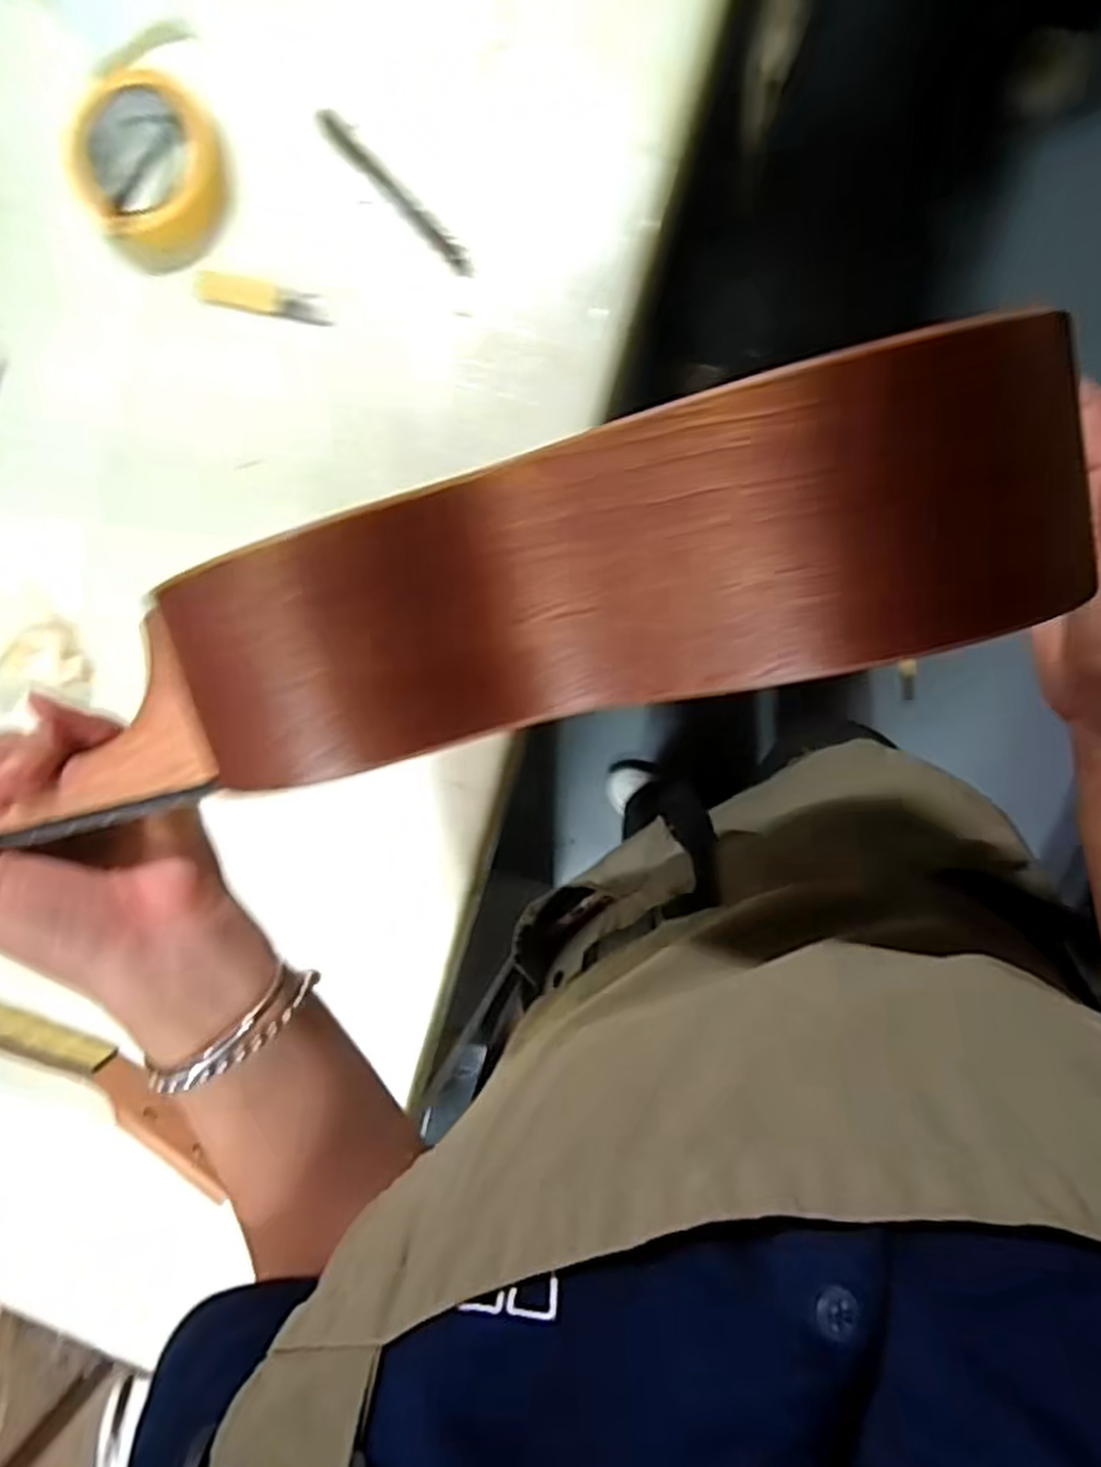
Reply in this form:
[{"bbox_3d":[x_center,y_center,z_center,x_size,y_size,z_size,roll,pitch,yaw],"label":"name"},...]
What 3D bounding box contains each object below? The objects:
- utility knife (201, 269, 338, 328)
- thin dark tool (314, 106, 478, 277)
[{"bbox_3d":[-0.193,-0.294,0.518,0.096,0.004,0.021,15,95,6],"label":"utility knife"},{"bbox_3d":[-0.099,-0.349,0.496,0.013,0.007,0.136,-43,88,8],"label":"thin dark tool"}]

